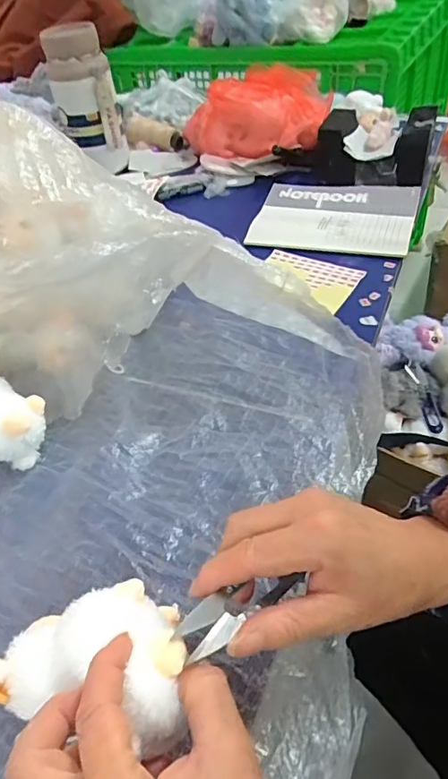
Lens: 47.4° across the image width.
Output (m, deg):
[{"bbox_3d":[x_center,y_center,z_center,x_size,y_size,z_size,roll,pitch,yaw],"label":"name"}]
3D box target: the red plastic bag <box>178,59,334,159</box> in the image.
[{"bbox_3d":[0.049,-0.430,0.800,0.226,0.098,0.148,-6,44,3],"label":"red plastic bag"}]

